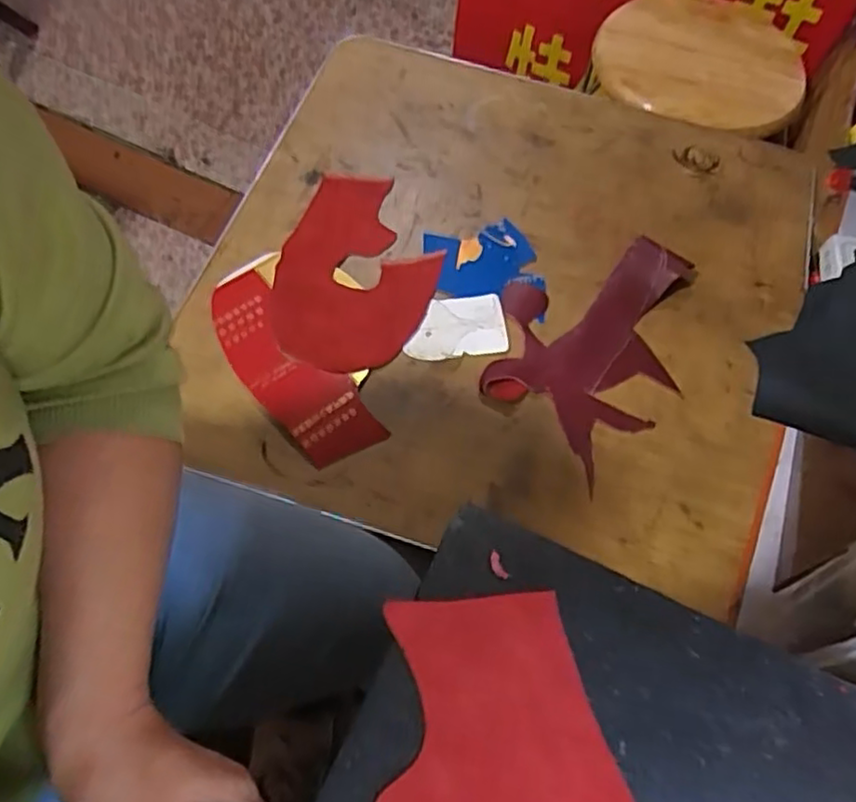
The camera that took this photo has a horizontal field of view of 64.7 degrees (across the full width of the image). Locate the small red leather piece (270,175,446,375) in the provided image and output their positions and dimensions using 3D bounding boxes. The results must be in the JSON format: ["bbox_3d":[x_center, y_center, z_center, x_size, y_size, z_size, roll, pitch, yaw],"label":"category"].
[{"bbox_3d":[-0.070,-0.133,0.687,0.154,0.006,0.229,17,59,4],"label":"small red leather piece"}]

